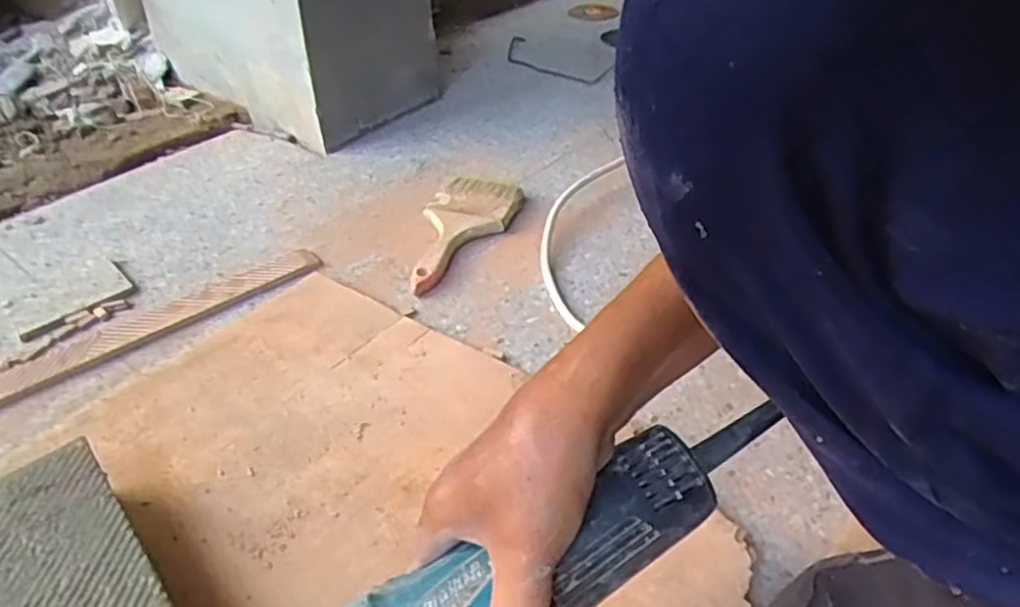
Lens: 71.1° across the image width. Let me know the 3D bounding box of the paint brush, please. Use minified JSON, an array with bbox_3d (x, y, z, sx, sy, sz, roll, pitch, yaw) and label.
[{"bbox_3d":[-0.064,-0.085,0.797,0.090,0.023,0.207,19,43,24],"label":"paint brush"}]

